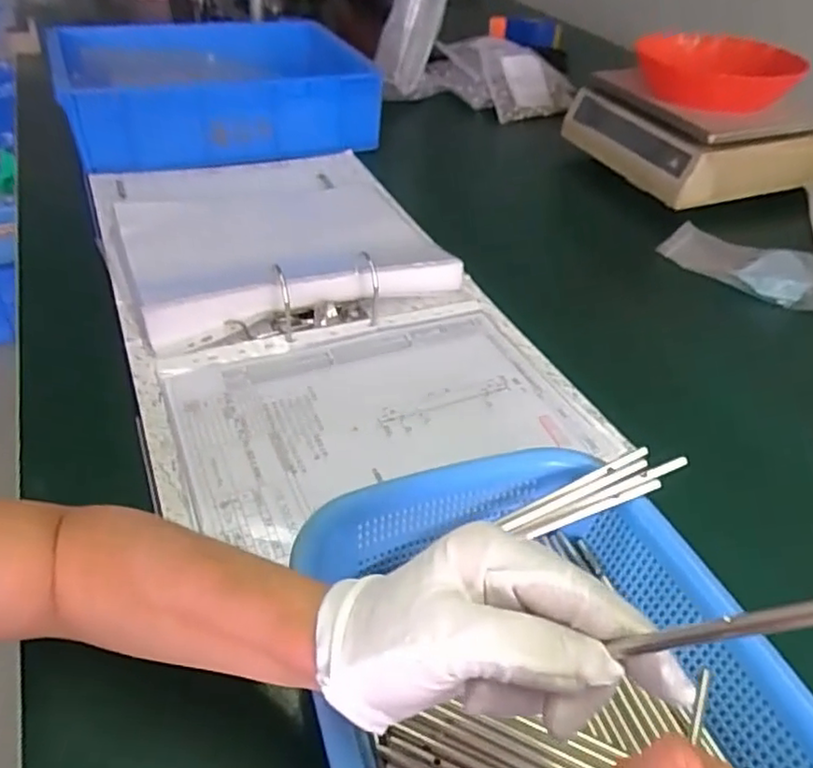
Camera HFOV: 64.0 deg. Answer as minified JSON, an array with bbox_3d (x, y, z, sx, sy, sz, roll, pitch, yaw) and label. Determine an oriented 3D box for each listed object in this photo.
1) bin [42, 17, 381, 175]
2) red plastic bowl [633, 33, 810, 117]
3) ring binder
[{"bbox_3d":[-0.264,-0.406,0.900,0.387,0.114,0.274,-17,45,-22],"label":"bin"},{"bbox_3d":[0.426,-0.418,0.873,0.184,0.058,0.159,24,45,21],"label":"red plastic bowl"},{"bbox_3d":[-0.100,-0.097,0.631,0.341,0.048,0.573,-16,45,-21],"label":"ring binder"}]

